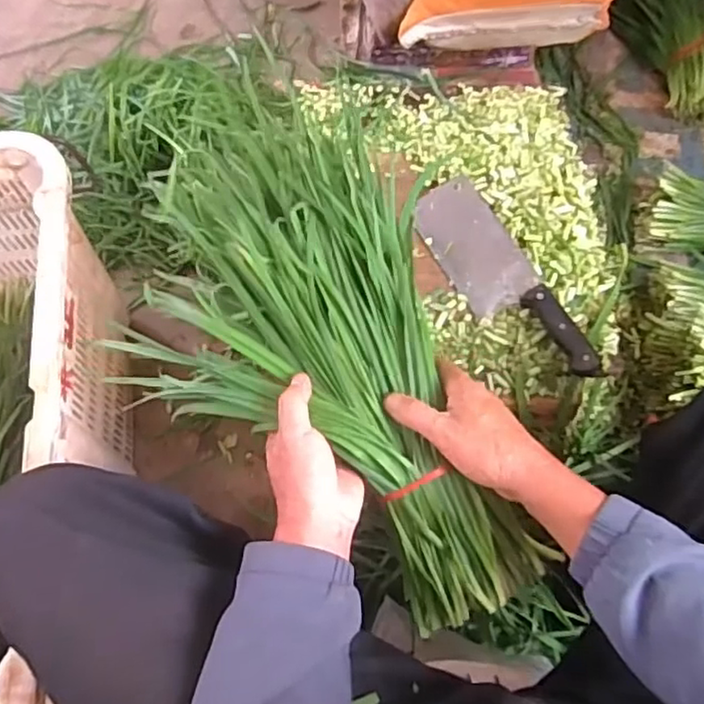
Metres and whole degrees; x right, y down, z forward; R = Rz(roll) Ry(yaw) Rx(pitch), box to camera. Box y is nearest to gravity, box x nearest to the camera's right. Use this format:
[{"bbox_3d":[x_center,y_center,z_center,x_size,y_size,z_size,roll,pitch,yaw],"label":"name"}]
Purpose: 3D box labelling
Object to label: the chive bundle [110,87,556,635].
[{"bbox_3d":[-0.025,0.010,0.561,0.261,0.079,0.487,-27,83,-10],"label":"chive bundle"}]

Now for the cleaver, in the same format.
[{"bbox_3d":[0.163,-0.083,0.721,0.084,0.015,0.281,-33,66,6],"label":"cleaver"}]

